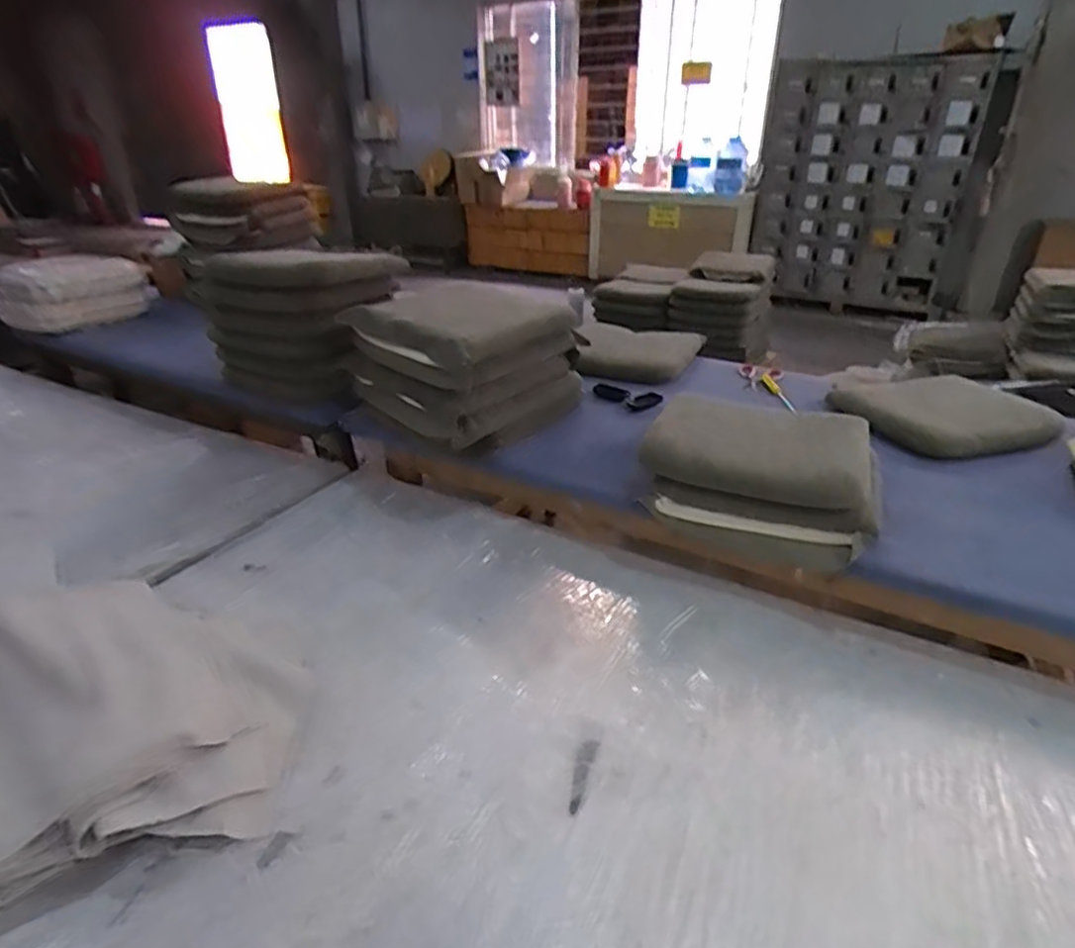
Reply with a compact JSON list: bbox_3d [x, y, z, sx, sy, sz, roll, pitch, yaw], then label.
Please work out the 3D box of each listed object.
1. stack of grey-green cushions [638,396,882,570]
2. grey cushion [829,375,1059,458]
[{"bbox_3d":[0.476,-0.003,1.418,0.463,0.214,0.367,11,31,18],"label":"stack of grey-green cushions"},{"bbox_3d":[1.038,-0.166,1.672,0.442,0.071,0.369,-6,30,-12],"label":"grey cushion"}]

